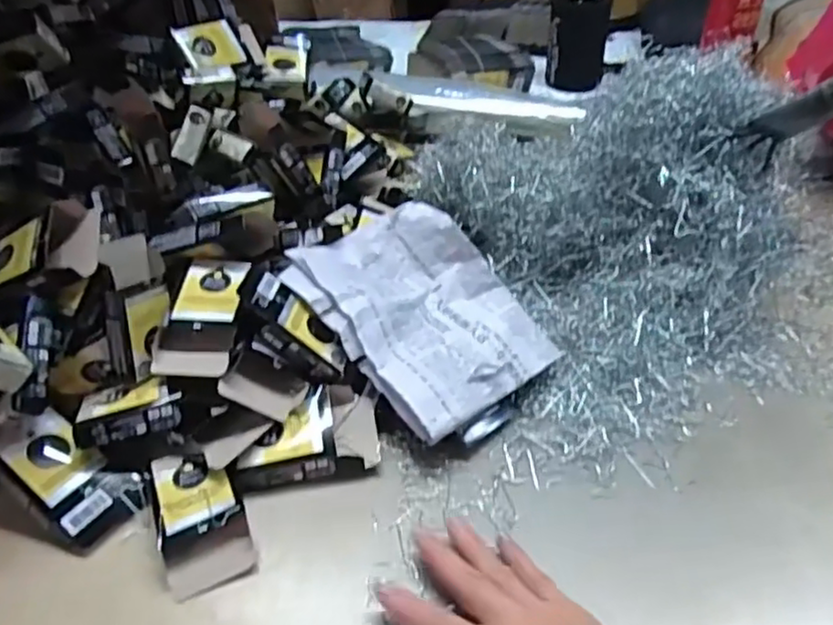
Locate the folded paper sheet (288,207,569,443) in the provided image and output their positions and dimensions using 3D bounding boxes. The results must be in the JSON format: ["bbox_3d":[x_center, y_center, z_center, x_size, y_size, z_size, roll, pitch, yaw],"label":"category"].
[{"bbox_3d":[0.004,-0.006,0.519,0.145,0.030,0.193,-31,65,-33],"label":"folded paper sheet"}]

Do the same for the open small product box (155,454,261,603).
[{"bbox_3d":[-0.143,0.134,0.437,0.054,0.020,0.095,-16,44,-15],"label":"open small product box"}]

